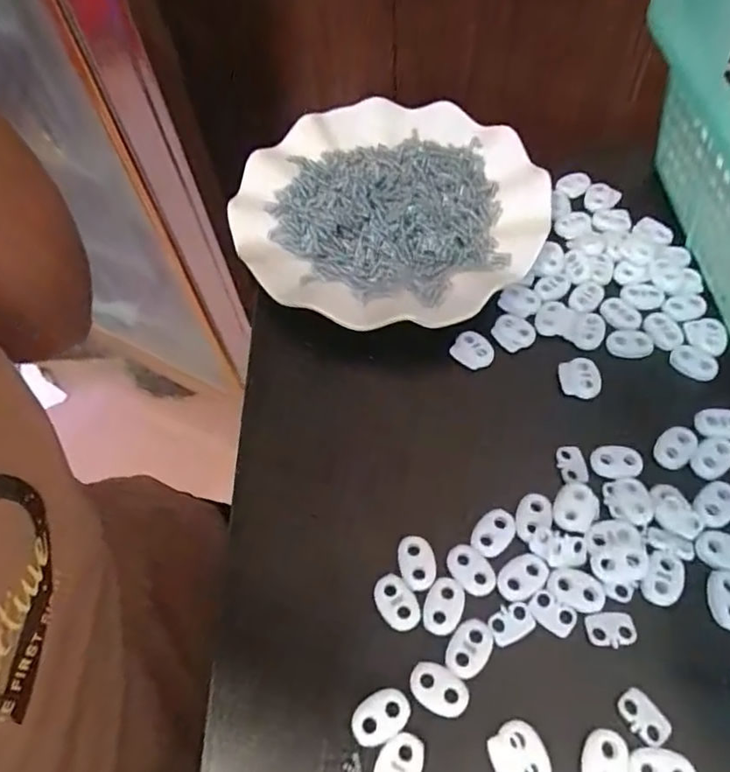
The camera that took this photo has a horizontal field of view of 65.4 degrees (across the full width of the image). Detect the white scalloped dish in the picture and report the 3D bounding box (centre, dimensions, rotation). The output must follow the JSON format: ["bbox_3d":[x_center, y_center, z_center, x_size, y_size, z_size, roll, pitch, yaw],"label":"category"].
[{"bbox_3d":[0.014,-0.116,0.345,0.179,0.022,0.193,-2,59,3],"label":"white scalloped dish"}]

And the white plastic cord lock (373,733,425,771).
[{"bbox_3d":[0.012,0.138,0.205,0.015,0.004,0.022,20,61,16],"label":"white plastic cord lock"}]

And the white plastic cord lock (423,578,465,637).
[{"bbox_3d":[0.032,0.090,0.233,0.015,0.004,0.022,11,58,11],"label":"white plastic cord lock"}]

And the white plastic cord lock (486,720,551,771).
[{"bbox_3d":[0.056,0.134,0.204,0.019,0.004,0.023,-18,57,-7],"label":"white plastic cord lock"}]

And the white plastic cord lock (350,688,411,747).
[{"bbox_3d":[0.006,0.124,0.213,0.023,0.004,0.015,-28,59,-14],"label":"white plastic cord lock"}]

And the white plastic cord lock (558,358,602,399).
[{"bbox_3d":[0.108,-0.005,0.285,0.018,0.007,0.019,1,57,5],"label":"white plastic cord lock"}]

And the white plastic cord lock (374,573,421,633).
[{"bbox_3d":[0.013,0.089,0.234,0.015,0.004,0.023,-29,60,-14],"label":"white plastic cord lock"}]

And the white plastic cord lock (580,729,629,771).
[{"bbox_3d":[0.085,0.135,0.201,0.016,0.004,0.022,8,58,9],"label":"white plastic cord lock"}]

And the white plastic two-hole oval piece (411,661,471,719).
[{"bbox_3d":[0.028,0.116,0.217,0.022,0.004,0.015,26,62,20],"label":"white plastic two-hole oval piece"}]

